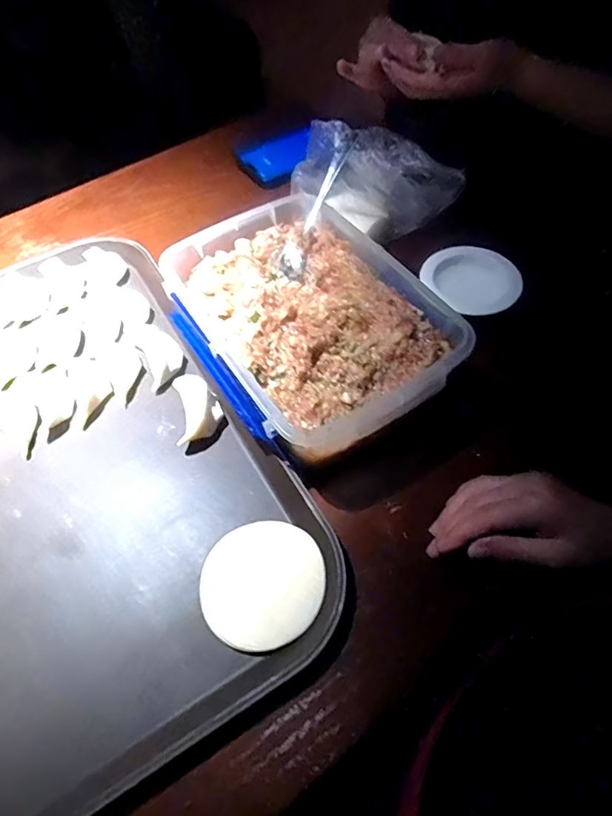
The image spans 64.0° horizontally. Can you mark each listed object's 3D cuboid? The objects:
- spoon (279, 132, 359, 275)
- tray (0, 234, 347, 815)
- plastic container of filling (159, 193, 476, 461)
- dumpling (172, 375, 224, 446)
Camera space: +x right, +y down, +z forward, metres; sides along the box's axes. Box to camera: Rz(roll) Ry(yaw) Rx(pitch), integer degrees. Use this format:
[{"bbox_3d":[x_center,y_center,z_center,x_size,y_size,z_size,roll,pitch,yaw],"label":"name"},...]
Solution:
[{"bbox_3d":[0.014,-0.194,0.475,0.028,0.020,0.147,25,89,19],"label":"spoon"},{"bbox_3d":[-0.227,0.051,0.403,0.348,0.023,0.480,-30,59,-14],"label":"tray"},{"bbox_3d":[-0.003,-0.073,0.436,0.180,0.071,0.261,-30,61,-15],"label":"plastic container of filling"},{"bbox_3d":[-0.095,-0.001,0.432,0.040,0.019,0.063,-8,58,-2],"label":"dumpling"}]

